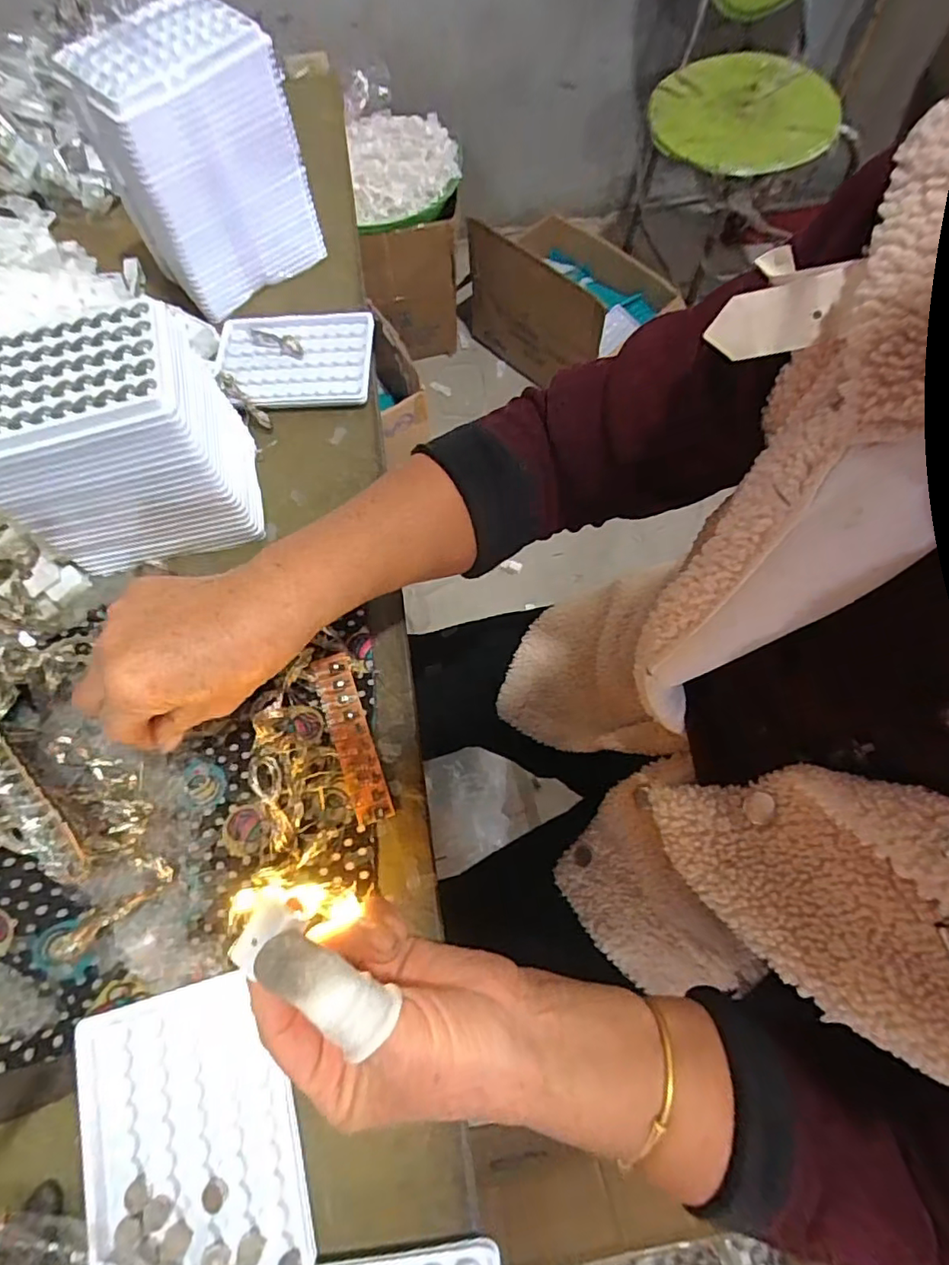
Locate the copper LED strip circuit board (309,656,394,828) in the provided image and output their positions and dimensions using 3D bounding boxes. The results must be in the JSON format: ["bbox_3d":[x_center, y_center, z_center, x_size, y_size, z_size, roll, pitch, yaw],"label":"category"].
[{"bbox_3d":[-0.074,0.063,0.349,0.023,0.016,0.101,-18,80,-9],"label":"copper LED strip circuit board"}]

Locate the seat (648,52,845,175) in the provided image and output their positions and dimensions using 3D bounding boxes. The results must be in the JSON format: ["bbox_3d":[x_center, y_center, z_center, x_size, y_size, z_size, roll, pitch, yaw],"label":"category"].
[{"bbox_3d":[0.514,-0.992,1.091,0.311,0.051,0.392,37,73,16],"label":"seat"}]

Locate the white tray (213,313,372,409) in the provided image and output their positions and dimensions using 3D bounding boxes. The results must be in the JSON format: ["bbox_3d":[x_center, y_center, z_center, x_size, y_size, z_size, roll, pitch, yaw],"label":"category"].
[{"bbox_3d":[-0.152,-0.228,0.485,0.129,0.016,0.090,-2,67,1],"label":"white tray"}]

